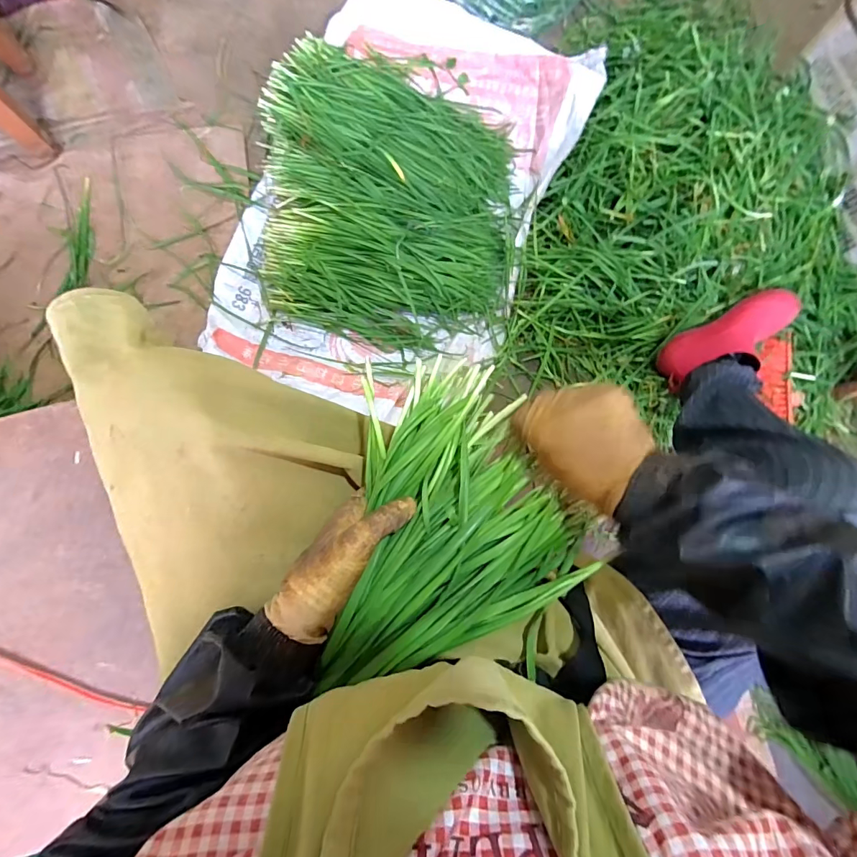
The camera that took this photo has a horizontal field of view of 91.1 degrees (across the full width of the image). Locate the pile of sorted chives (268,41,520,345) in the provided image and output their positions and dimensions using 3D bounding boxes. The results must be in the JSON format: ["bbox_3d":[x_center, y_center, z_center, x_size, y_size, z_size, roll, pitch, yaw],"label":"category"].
[{"bbox_3d":[-0.064,-0.428,0.770,0.459,0.142,0.456,5,84,-3],"label":"pile of sorted chives"}]

